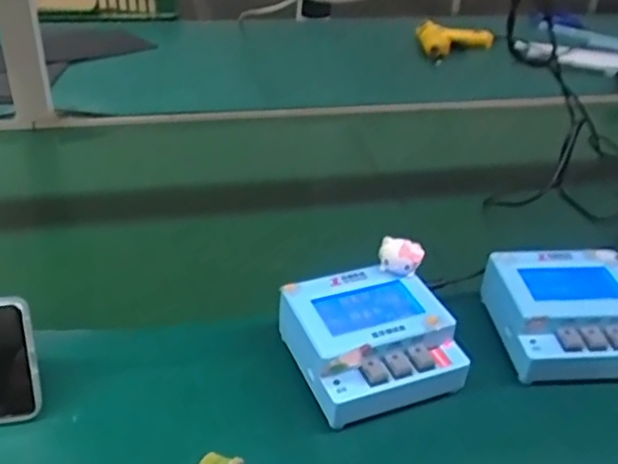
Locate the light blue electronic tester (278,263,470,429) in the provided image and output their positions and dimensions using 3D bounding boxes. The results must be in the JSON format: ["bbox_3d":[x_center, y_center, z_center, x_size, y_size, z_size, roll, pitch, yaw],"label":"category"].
[{"bbox_3d":[0.043,0.073,0.446,0.104,0.042,0.098,-10,36,-20],"label":"light blue electronic tester"}]

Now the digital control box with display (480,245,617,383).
[{"bbox_3d":[0.193,0.059,0.478,0.103,0.044,0.102,-1,34,-6],"label":"digital control box with display"}]

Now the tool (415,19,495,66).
[{"bbox_3d":[0.255,-0.334,1.137,0.134,0.031,0.120,9,34,9],"label":"tool"}]

